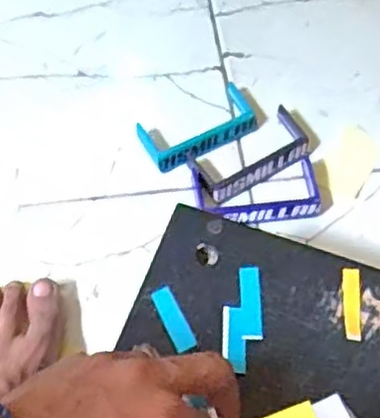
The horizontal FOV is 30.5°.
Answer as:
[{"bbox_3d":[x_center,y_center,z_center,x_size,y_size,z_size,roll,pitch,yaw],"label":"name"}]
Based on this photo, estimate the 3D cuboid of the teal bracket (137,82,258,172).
[{"bbox_3d":[0.009,-0.078,0.650,0.112,0.012,0.056,-26,65,-17],"label":"teal bracket"}]

